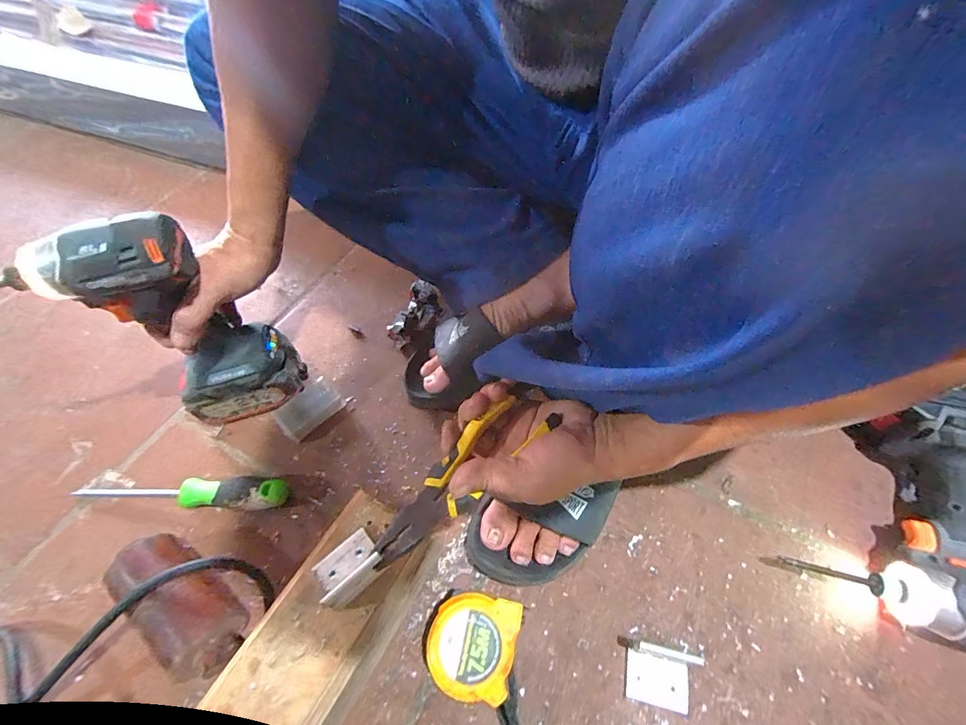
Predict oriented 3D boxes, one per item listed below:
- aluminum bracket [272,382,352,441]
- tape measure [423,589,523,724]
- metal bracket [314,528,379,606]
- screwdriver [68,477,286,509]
[{"bbox_3d":[-0.201,0.053,0.478,0.048,0.019,0.073,35,63,24],"label":"aluminum bracket"},{"bbox_3d":[-0.008,0.236,0.332,0.086,0.043,0.084,11,56,10],"label":"tape measure"},{"bbox_3d":[-0.100,0.148,0.300,0.045,0.039,0.042,-1,55,2],"label":"metal bracket"},{"bbox_3d":[-0.314,0.132,0.421,0.224,0.033,0.029,2,55,4],"label":"screwdriver"}]

